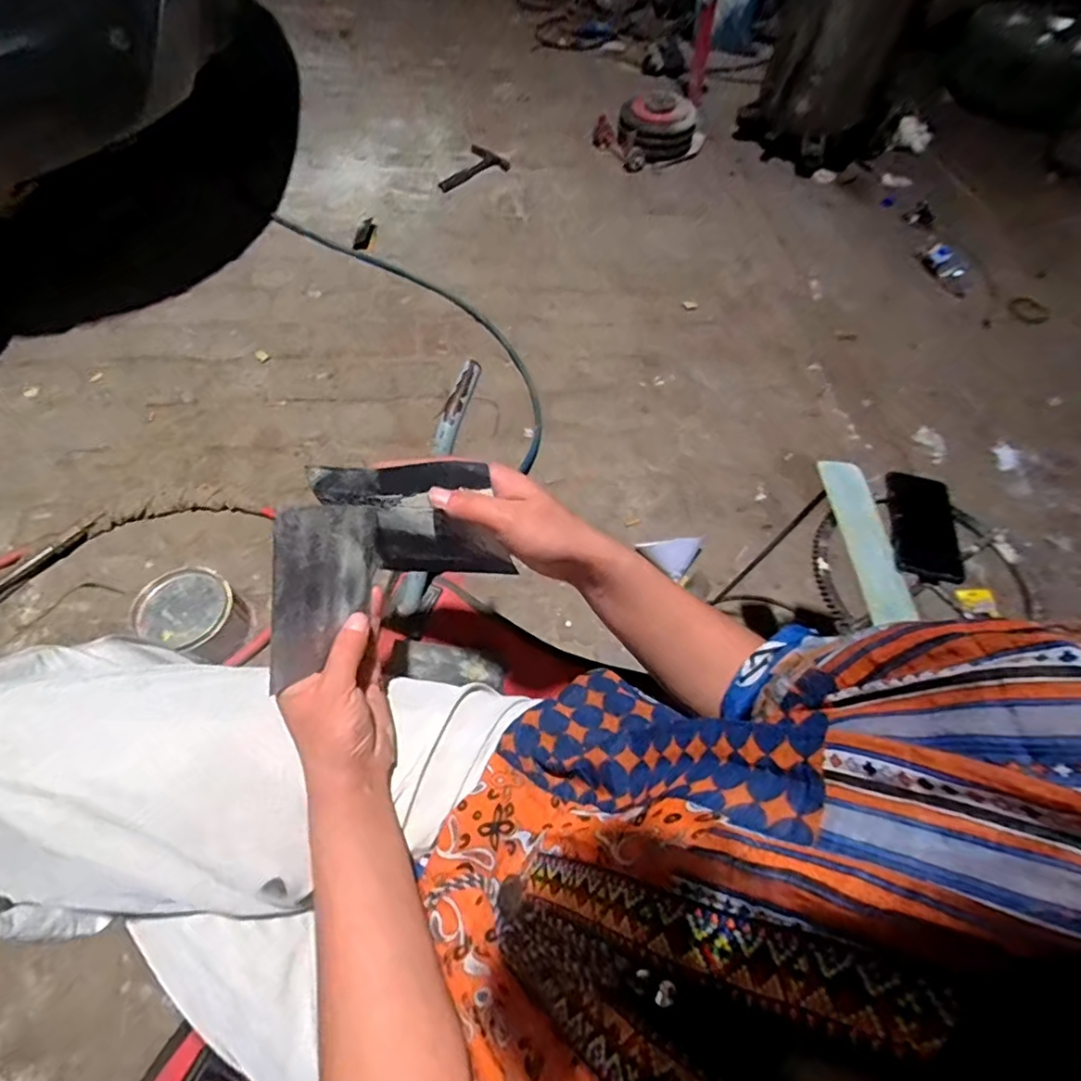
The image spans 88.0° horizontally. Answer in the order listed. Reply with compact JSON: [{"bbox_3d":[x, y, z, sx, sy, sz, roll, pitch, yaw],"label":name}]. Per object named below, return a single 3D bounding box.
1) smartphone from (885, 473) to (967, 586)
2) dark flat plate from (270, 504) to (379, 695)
[{"bbox_3d":[0.449,-0.019,0.656,0.084,0.015,0.148,17,60,6],"label":"smartphone"},{"bbox_3d":[-0.146,0.034,0.385,0.006,0.076,0.114,8,98,35],"label":"dark flat plate"}]

